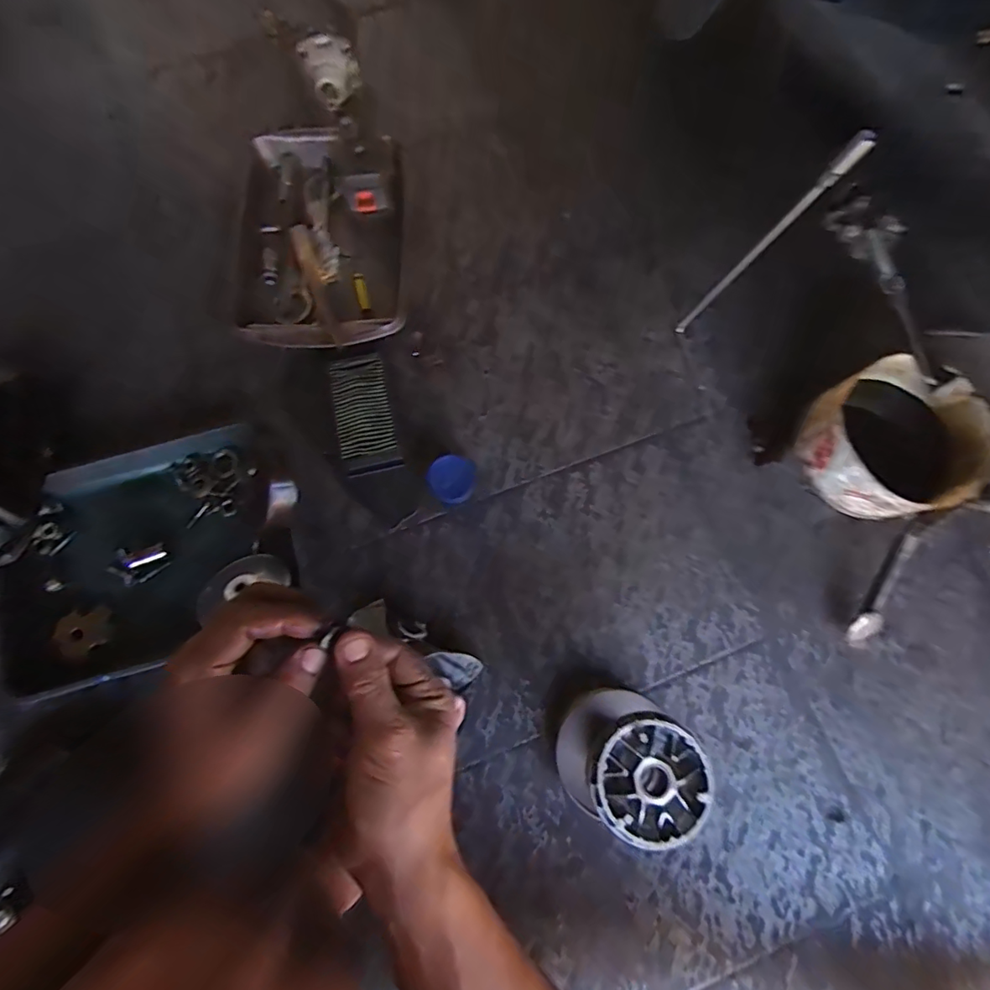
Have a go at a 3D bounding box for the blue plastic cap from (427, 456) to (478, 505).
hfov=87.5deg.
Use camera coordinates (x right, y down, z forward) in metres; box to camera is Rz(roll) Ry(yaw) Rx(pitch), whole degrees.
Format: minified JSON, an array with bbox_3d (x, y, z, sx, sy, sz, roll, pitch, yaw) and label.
[{"bbox_3d":[-0.056,-0.016,0.666,0.058,0.064,0.054,0,76,0],"label":"blue plastic cap"}]

